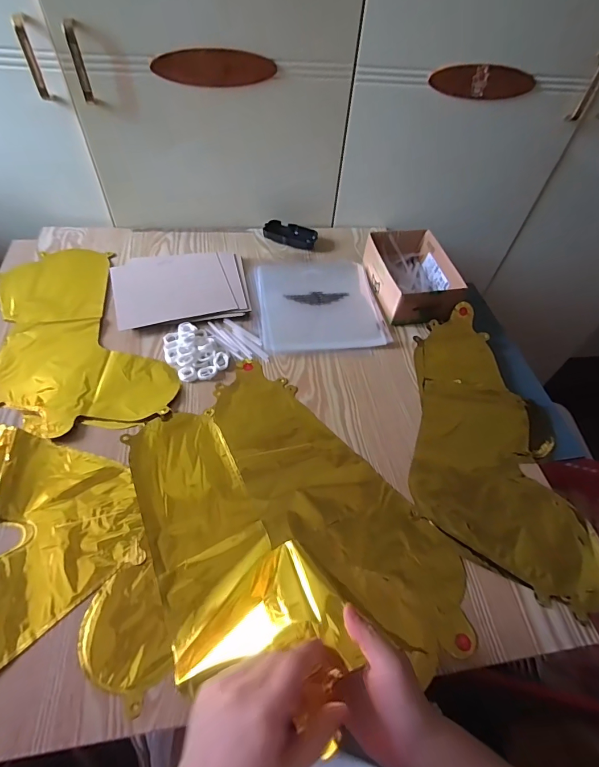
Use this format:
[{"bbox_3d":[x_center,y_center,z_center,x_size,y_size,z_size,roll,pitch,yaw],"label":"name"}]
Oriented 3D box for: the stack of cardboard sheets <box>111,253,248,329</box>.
[{"bbox_3d":[-0.207,-0.173,0.683,0.221,0.011,0.181,-8,54,-11],"label":"stack of cardboard sheets"}]

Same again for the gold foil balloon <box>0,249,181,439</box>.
[{"bbox_3d":[-0.356,-0.083,0.610,0.223,0.005,0.407,-20,57,-19],"label":"gold foil balloon"}]

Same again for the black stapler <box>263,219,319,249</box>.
[{"bbox_3d":[-0.018,-0.305,0.797,0.105,0.029,0.051,3,52,-3],"label":"black stapler"}]

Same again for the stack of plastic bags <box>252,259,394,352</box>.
[{"bbox_3d":[0.033,-0.153,0.704,0.211,0.010,0.236,-4,53,-8],"label":"stack of plastic bags"}]

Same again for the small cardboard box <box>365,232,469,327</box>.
[{"bbox_3d":[0.201,-0.196,0.707,0.130,0.061,0.195,-6,53,-10],"label":"small cardboard box"}]

